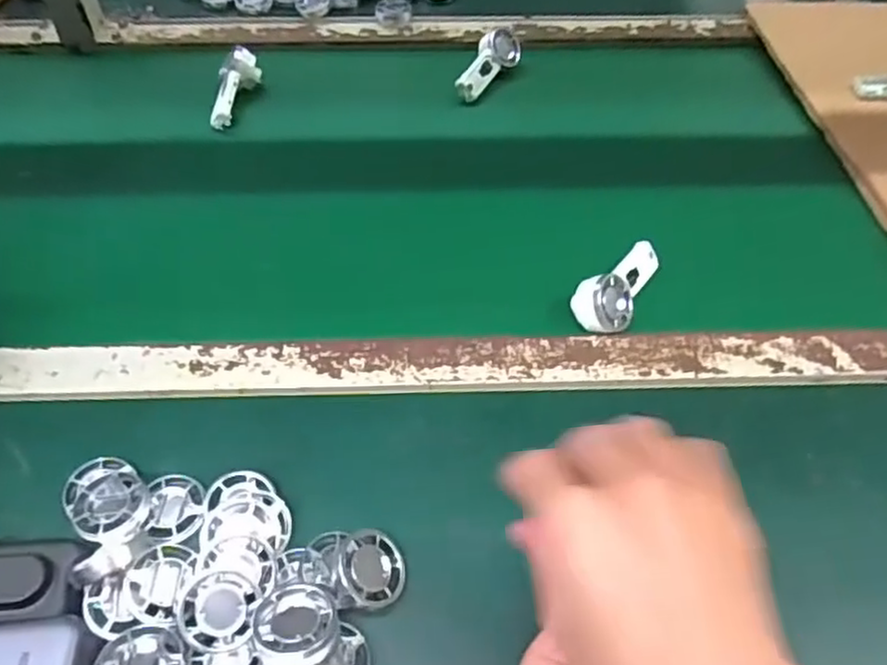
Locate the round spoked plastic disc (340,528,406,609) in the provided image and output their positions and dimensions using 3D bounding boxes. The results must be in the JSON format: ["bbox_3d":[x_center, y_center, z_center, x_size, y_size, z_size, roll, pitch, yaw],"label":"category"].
[{"bbox_3d":[-0.037,0.123,0.369,0.037,0.005,0.039,18,50,-24],"label":"round spoked plastic disc"}]

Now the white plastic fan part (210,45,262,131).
[{"bbox_3d":[-0.197,-0.231,0.665,0.032,0.031,0.088,5,51,3],"label":"white plastic fan part"}]

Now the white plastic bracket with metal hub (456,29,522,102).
[{"bbox_3d":[0.046,-0.267,0.696,0.030,0.034,0.096,26,59,20],"label":"white plastic bracket with metal hub"}]

